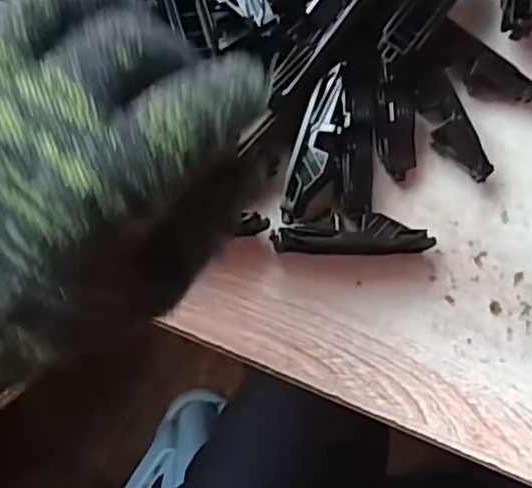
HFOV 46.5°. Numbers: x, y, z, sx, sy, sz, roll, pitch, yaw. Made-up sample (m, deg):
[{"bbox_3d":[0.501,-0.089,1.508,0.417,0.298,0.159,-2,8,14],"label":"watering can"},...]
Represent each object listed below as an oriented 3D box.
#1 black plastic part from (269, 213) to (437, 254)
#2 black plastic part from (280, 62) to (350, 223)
[{"bbox_3d":[0.044,-0.005,0.314,0.081,0.018,0.019,-1,87,-6],"label":"black plastic part"},{"bbox_3d":[0.025,-0.048,0.305,0.021,0.018,0.075,18,85,-5],"label":"black plastic part"}]

